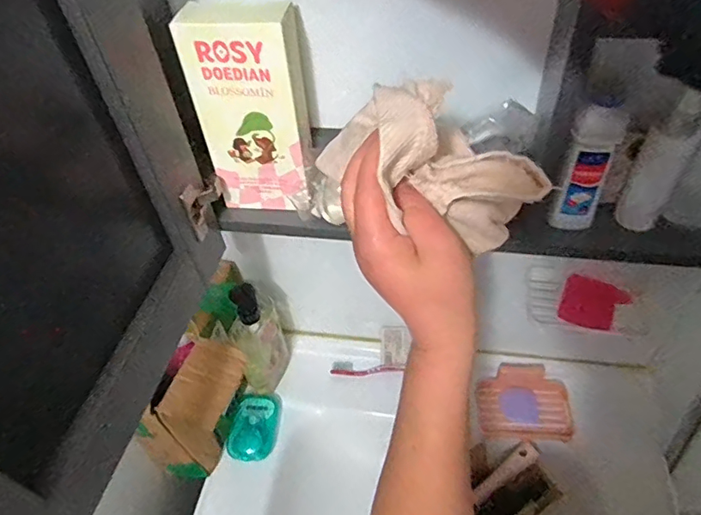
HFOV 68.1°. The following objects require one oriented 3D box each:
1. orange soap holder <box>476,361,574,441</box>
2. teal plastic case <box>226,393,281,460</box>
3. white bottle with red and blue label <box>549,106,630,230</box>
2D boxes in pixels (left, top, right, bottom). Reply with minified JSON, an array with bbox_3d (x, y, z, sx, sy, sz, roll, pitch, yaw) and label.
[{"bbox_3d":[0.246,0.204,0.739,0.126,0.029,0.105,0,47,5],"label":"orange soap holder"},{"bbox_3d":[-0.137,0.244,0.747,0.063,0.028,0.094,5,48,10],"label":"teal plastic case"},{"bbox_3d":[0.207,-0.074,0.456,0.036,0.120,0.025,19,52,20],"label":"white bottle with red and blue label"}]

